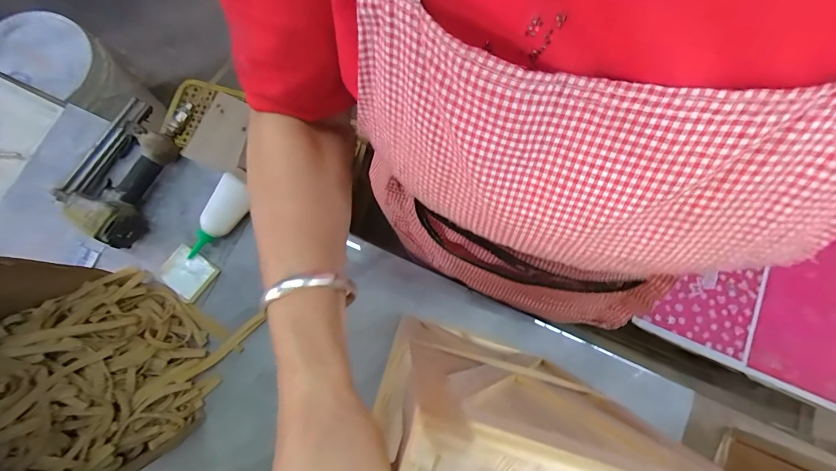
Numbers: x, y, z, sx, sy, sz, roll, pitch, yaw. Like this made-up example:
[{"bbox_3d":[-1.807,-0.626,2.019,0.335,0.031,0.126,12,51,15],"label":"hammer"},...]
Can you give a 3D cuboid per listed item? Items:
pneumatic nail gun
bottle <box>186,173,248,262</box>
[{"bbox_3d":[-0.487,-0.112,0.607,0.148,0.059,0.223,25,79,4],"label":"pneumatic nail gun"},{"bbox_3d":[-0.324,-0.026,0.605,0.043,0.047,0.143,26,79,4],"label":"bottle"}]

